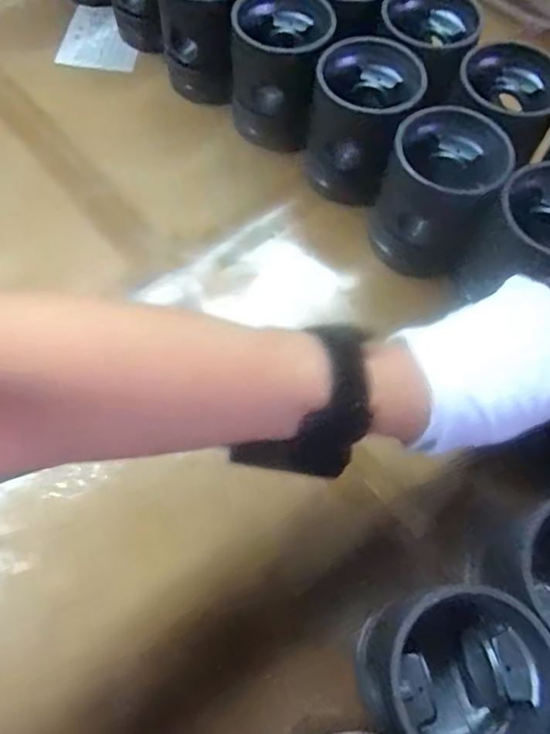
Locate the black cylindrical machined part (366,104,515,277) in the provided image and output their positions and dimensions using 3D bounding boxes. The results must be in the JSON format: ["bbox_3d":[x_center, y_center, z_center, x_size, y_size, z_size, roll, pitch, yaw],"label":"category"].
[{"bbox_3d":[0.137,-0.145,0.485,0.085,0.112,0.091,0,64,-1],"label":"black cylindrical machined part"}]

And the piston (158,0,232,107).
[{"bbox_3d":[-0.068,-0.340,0.572,0.090,0.110,0.095,4,64,1],"label":"piston"}]

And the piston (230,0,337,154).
[{"bbox_3d":[0.003,-0.277,0.540,0.089,0.110,0.099,9,64,4],"label":"piston"}]

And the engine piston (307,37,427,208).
[{"bbox_3d":[0.078,-0.222,0.516,0.090,0.098,0.100,13,65,6],"label":"engine piston"}]

